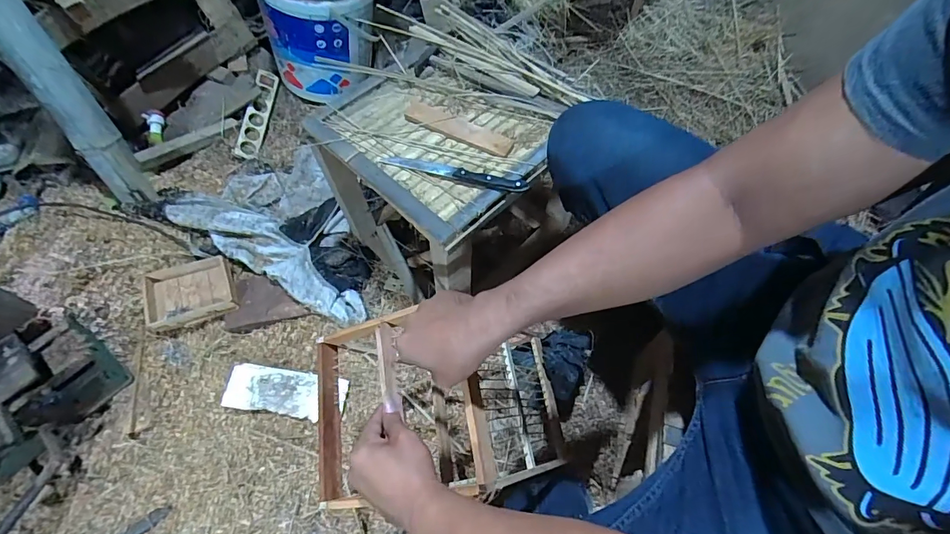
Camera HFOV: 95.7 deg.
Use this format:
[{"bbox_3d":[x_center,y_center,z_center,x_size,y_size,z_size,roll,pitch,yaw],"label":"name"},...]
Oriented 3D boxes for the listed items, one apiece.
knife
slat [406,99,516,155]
[{"bbox_3d":[-0.033,-0.144,0.644,0.224,0.018,0.026,13,66,9],"label":"knife"},{"bbox_3d":[-0.030,-0.229,0.693,0.196,0.009,0.048,26,67,14],"label":"slat"}]

